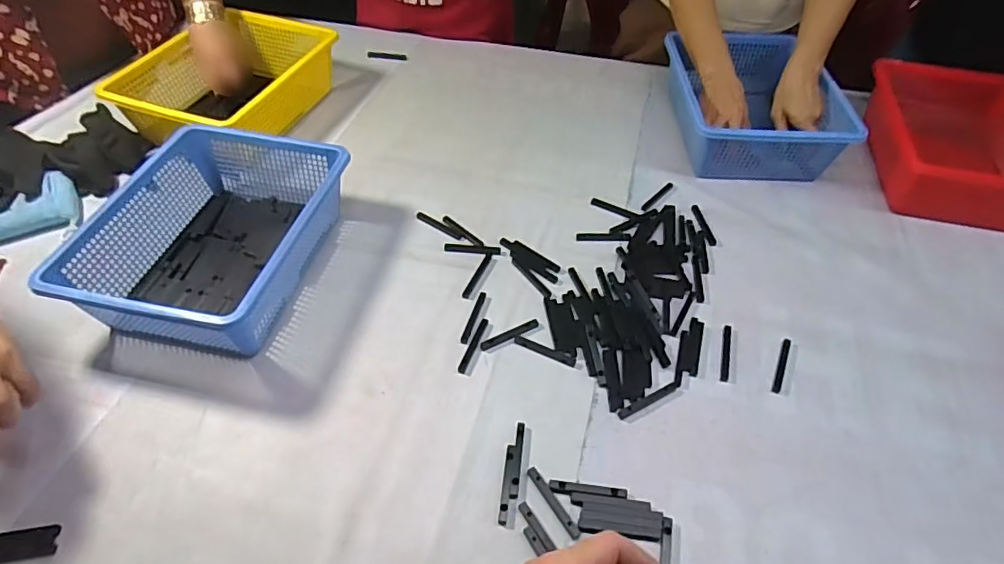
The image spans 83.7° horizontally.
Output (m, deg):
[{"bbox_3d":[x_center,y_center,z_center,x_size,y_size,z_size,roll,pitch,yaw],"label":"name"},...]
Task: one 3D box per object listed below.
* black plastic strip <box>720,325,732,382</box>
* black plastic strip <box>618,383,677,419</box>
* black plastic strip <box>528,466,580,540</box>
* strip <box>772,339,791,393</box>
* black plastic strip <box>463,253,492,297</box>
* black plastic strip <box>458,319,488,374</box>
[{"bbox_3d":[0.253,0.080,0.633,0.009,0.005,0.074,14,49,11],"label":"black plastic strip"},{"bbox_3d":[0.155,0.124,0.595,0.076,0.004,0.009,-23,53,-21],"label":"black plastic strip"},{"bbox_3d":[0.046,0.205,0.526,0.012,0.004,0.072,-25,53,-22],"label":"black plastic strip"},{"bbox_3d":[0.311,0.092,0.623,0.010,0.005,0.073,22,51,17],"label":"strip"},{"bbox_3d":[-0.031,-0.010,0.712,0.010,0.004,0.077,17,50,13],"label":"black plastic strip"},{"bbox_3d":[-0.032,0.072,0.643,0.010,0.004,0.077,17,50,13],"label":"black plastic strip"}]

